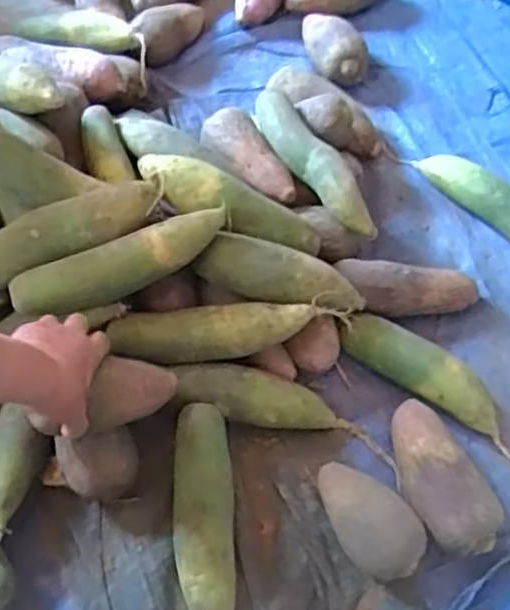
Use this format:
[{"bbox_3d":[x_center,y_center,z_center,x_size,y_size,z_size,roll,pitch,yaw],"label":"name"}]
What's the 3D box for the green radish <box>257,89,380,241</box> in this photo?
[{"bbox_3d":[0.065,-0.172,0.864,0.049,0.047,0.226,-30,66,-20],"label":"green radish"}]

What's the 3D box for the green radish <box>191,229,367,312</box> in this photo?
[{"bbox_3d":[0.028,-0.029,0.786,0.182,0.062,0.060,10,59,1],"label":"green radish"}]

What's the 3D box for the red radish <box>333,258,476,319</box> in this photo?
[{"bbox_3d":[0.177,-0.017,0.841,0.161,0.053,0.058,3,60,-3],"label":"red radish"}]

